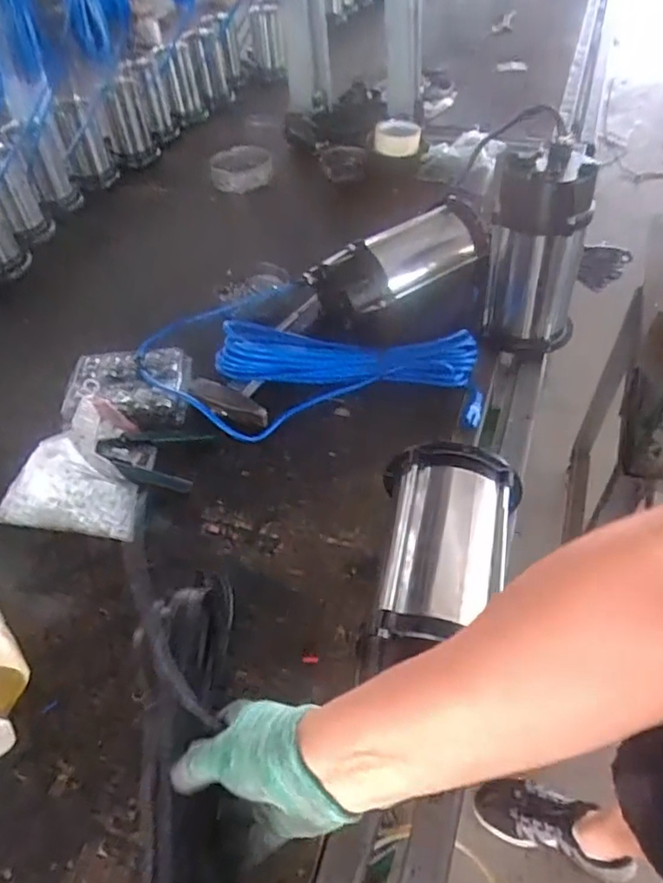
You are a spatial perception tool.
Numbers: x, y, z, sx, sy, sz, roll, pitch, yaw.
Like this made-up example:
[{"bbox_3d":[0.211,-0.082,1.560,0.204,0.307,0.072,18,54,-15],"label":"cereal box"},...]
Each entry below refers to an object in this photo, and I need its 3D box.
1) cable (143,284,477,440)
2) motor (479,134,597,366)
[{"bbox_3d":[-0.039,-0.122,0.887,0.496,0.072,0.281,-1,47,4],"label":"cable"},{"bbox_3d":[0.280,-0.244,0.835,0.125,0.270,0.122,10,48,14],"label":"motor"}]

